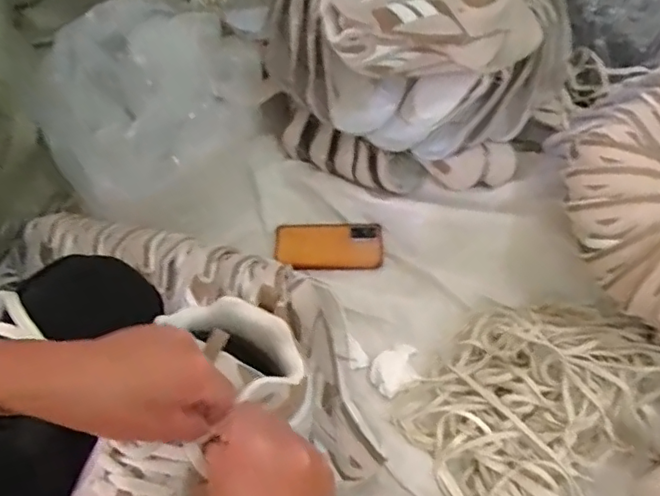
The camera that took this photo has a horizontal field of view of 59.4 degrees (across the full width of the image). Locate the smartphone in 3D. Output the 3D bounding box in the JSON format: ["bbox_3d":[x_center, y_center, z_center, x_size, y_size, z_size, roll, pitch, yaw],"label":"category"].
[{"bbox_3d":[-0.001,-0.003,0.908,0.165,0.017,0.076,-1,71,0],"label":"smartphone"}]

